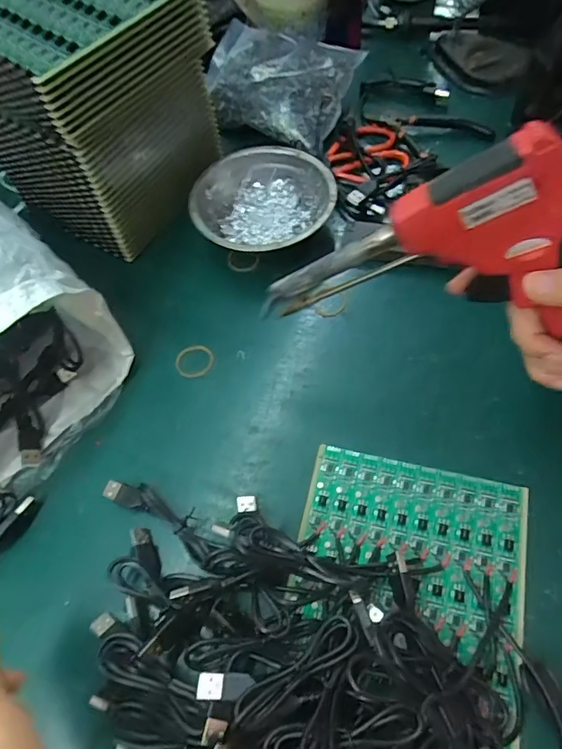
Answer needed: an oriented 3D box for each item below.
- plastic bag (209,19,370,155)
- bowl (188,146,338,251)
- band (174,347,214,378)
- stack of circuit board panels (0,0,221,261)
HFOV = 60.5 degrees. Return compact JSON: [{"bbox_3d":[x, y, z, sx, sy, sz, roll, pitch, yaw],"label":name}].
[{"bbox_3d":[-0.010,-0.311,0.507,0.167,0.043,0.104,19,65,13],"label":"plastic bag"},{"bbox_3d":[-0.015,-0.152,0.441,0.125,0.038,0.122,-2,62,3],"label":"bowl"},{"bbox_3d":[-0.071,-0.012,0.397,0.032,0.004,0.029,-14,62,-3],"label":"band"},{"bbox_3d":[-0.158,-0.239,0.435,0.133,0.174,0.164,30,68,18],"label":"stack of circuit board panels"}]

